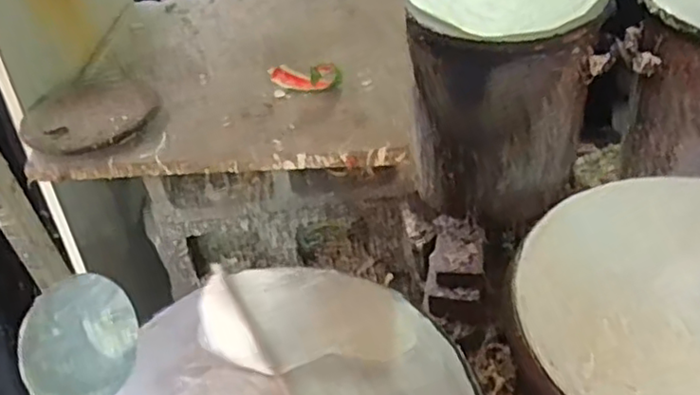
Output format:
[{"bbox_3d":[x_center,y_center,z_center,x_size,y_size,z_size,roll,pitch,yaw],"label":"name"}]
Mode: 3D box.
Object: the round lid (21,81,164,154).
[{"bbox_3d":[-0.300,-0.095,0.765,0.150,0.022,0.150,-4,42,4],"label":"round lid"}]

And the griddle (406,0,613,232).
[{"bbox_3d":[0.320,-0.234,1.404,0.376,0.466,0.333,-8,42,-1],"label":"griddle"}]

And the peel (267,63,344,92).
[{"bbox_3d":[-0.053,-0.141,0.766,0.084,0.028,0.024,0,43,8],"label":"peel"}]

